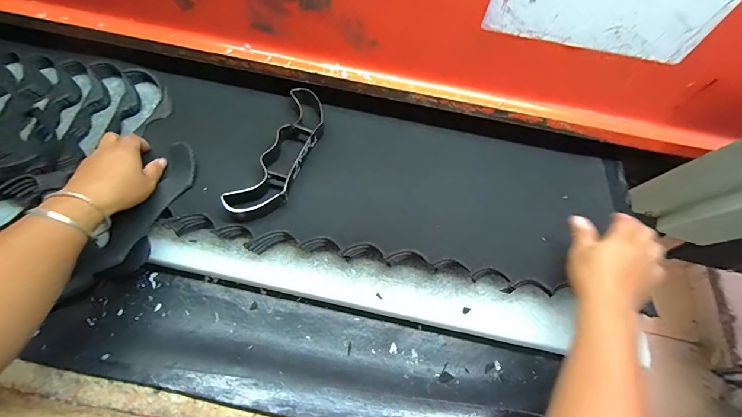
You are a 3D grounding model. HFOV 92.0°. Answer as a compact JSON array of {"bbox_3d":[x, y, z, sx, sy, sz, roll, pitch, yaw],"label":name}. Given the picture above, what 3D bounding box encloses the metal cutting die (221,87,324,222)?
[{"bbox_3d":[-0.125,-0.082,0.528,0.063,0.046,0.237,18,62,10],"label":"metal cutting die"}]

